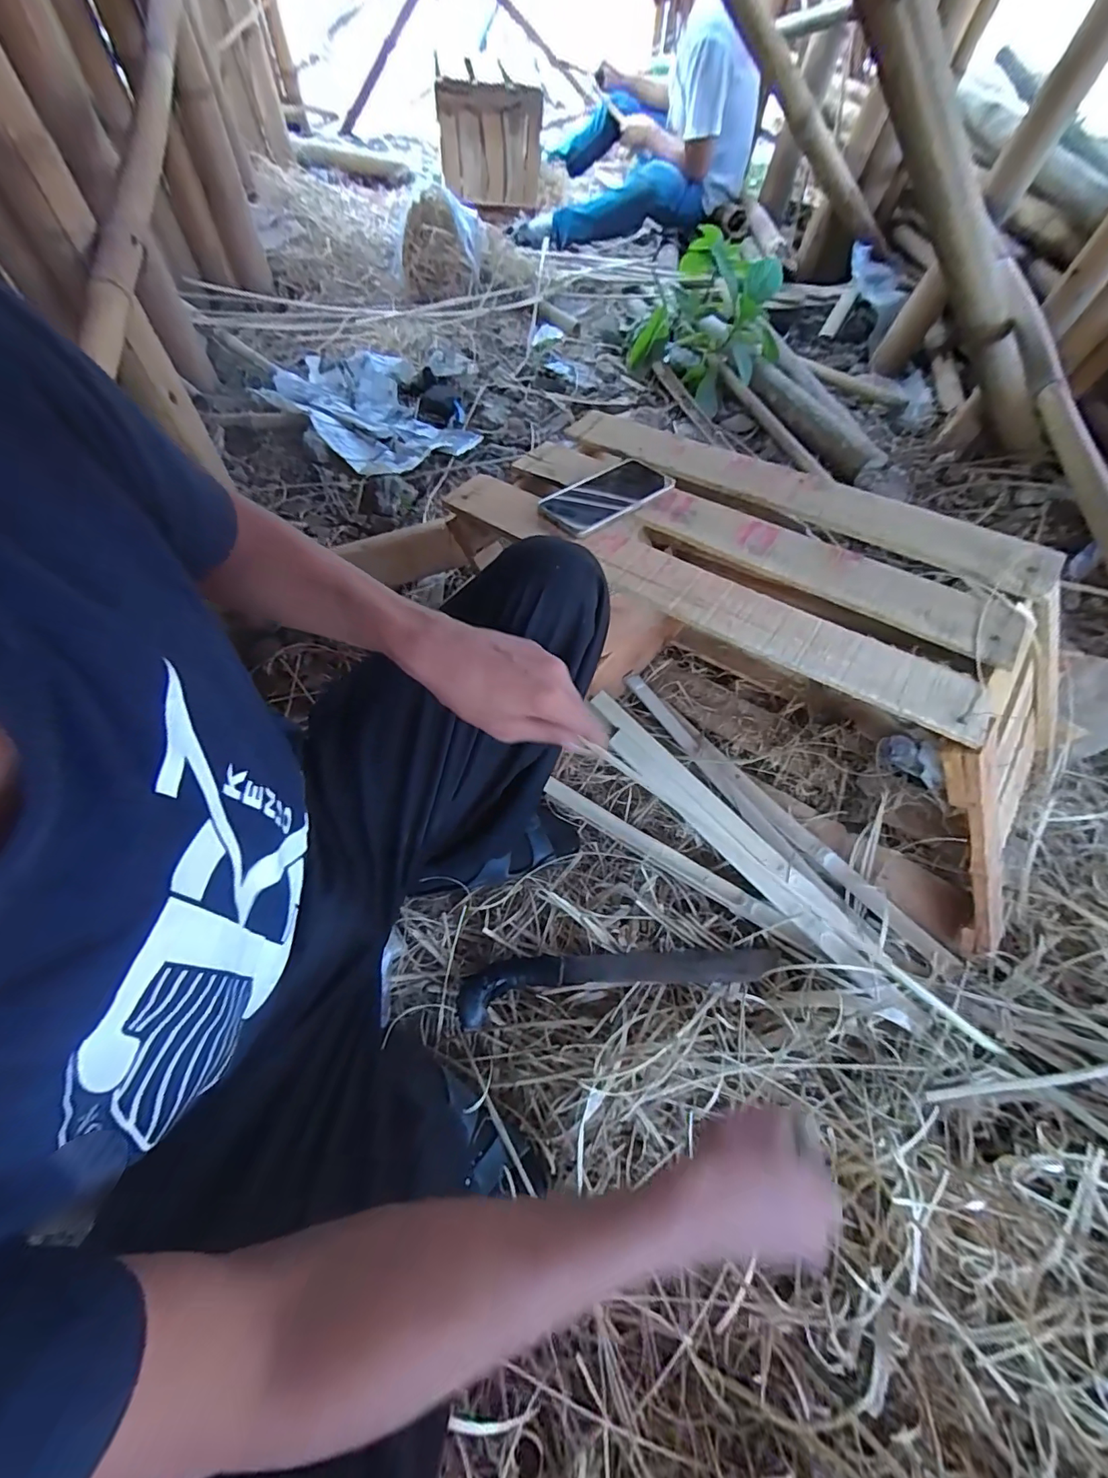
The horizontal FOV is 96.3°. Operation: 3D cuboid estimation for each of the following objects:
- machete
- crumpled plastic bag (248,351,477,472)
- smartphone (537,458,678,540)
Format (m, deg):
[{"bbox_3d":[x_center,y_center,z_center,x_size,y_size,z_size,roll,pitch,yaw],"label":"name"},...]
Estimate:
[{"bbox_3d":[0.080,0.280,0.598,0.389,0.035,0.066,-7,62,-6],"label":"machete"},{"bbox_3d":[-0.433,-0.782,1.180,0.376,0.093,0.443,-32,67,-18],"label":"crumpled plastic bag"},{"bbox_3d":[0.065,-0.298,0.601,0.177,0.012,0.091,-36,60,-23],"label":"smartphone"}]

